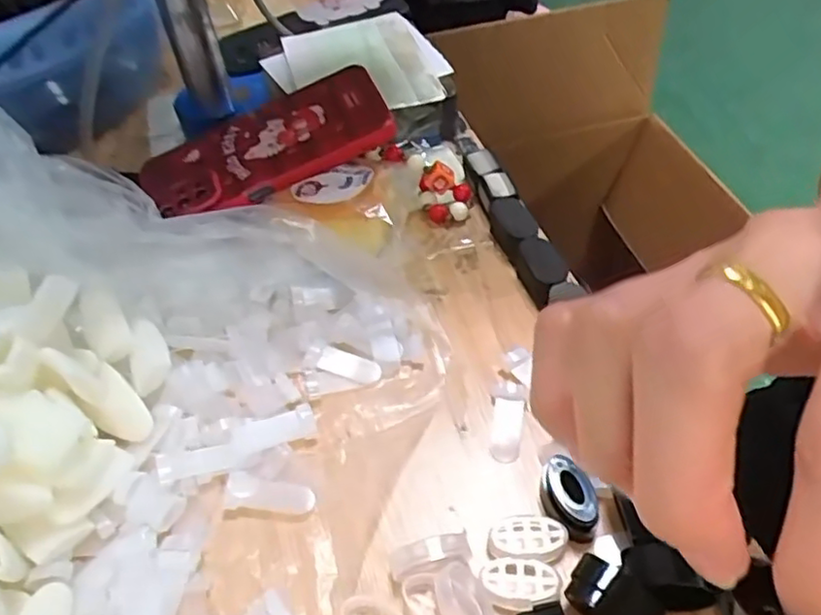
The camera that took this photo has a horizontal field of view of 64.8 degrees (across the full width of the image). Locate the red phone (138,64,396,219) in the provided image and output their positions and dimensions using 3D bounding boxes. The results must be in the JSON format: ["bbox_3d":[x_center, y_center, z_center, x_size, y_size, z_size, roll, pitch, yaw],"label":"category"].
[{"bbox_3d":[-0.092,-0.102,0.408,0.156,0.009,0.081,-26,54,0],"label":"red phone"}]

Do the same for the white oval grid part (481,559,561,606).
[{"bbox_3d":[0.044,0.109,0.256,0.029,0.005,0.018,4,48,8],"label":"white oval grid part"}]

